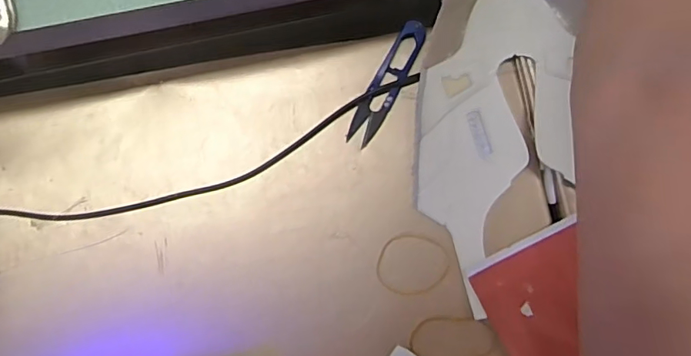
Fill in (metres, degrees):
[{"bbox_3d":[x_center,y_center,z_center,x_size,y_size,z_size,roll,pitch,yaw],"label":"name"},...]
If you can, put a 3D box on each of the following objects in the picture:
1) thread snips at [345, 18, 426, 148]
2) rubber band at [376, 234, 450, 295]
[{"bbox_3d":[0.032,-0.072,0.384,0.022,0.004,0.101,28,87,1],"label":"thread snips"},{"bbox_3d":[0.050,0.064,0.374,0.054,0.004,0.044,-3,87,-1],"label":"rubber band"}]

